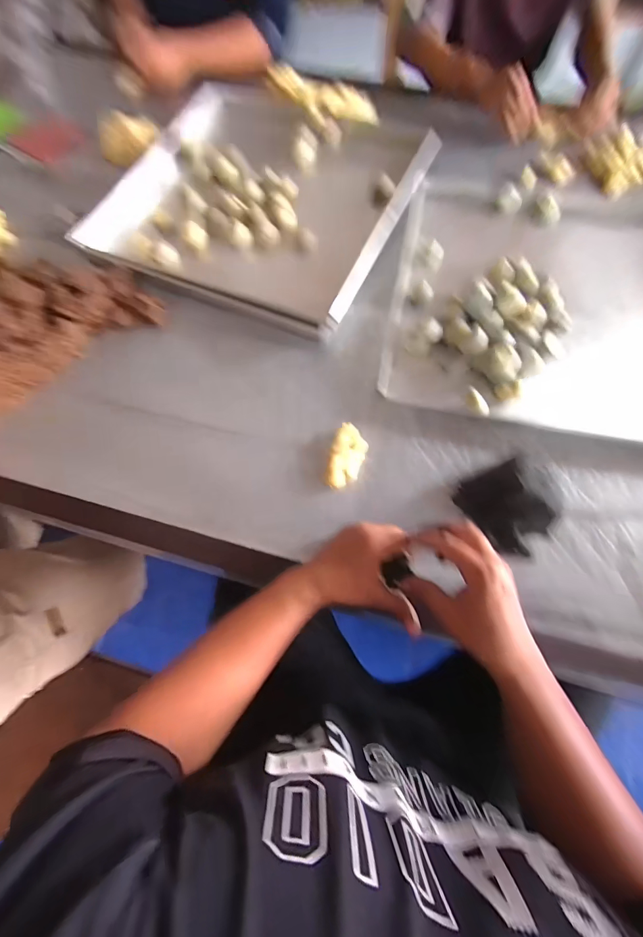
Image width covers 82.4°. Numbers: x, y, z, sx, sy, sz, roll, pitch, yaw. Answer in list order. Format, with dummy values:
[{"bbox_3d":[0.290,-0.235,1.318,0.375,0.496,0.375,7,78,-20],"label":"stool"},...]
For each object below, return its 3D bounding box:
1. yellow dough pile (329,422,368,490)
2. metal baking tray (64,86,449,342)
[{"bbox_3d":[0.038,-0.017,0.528,0.045,0.030,0.098,15,70,8],"label":"yellow dough pile"},{"bbox_3d":[-0.105,-0.546,0.706,0.536,0.053,0.521,24,71,11],"label":"metal baking tray"}]

